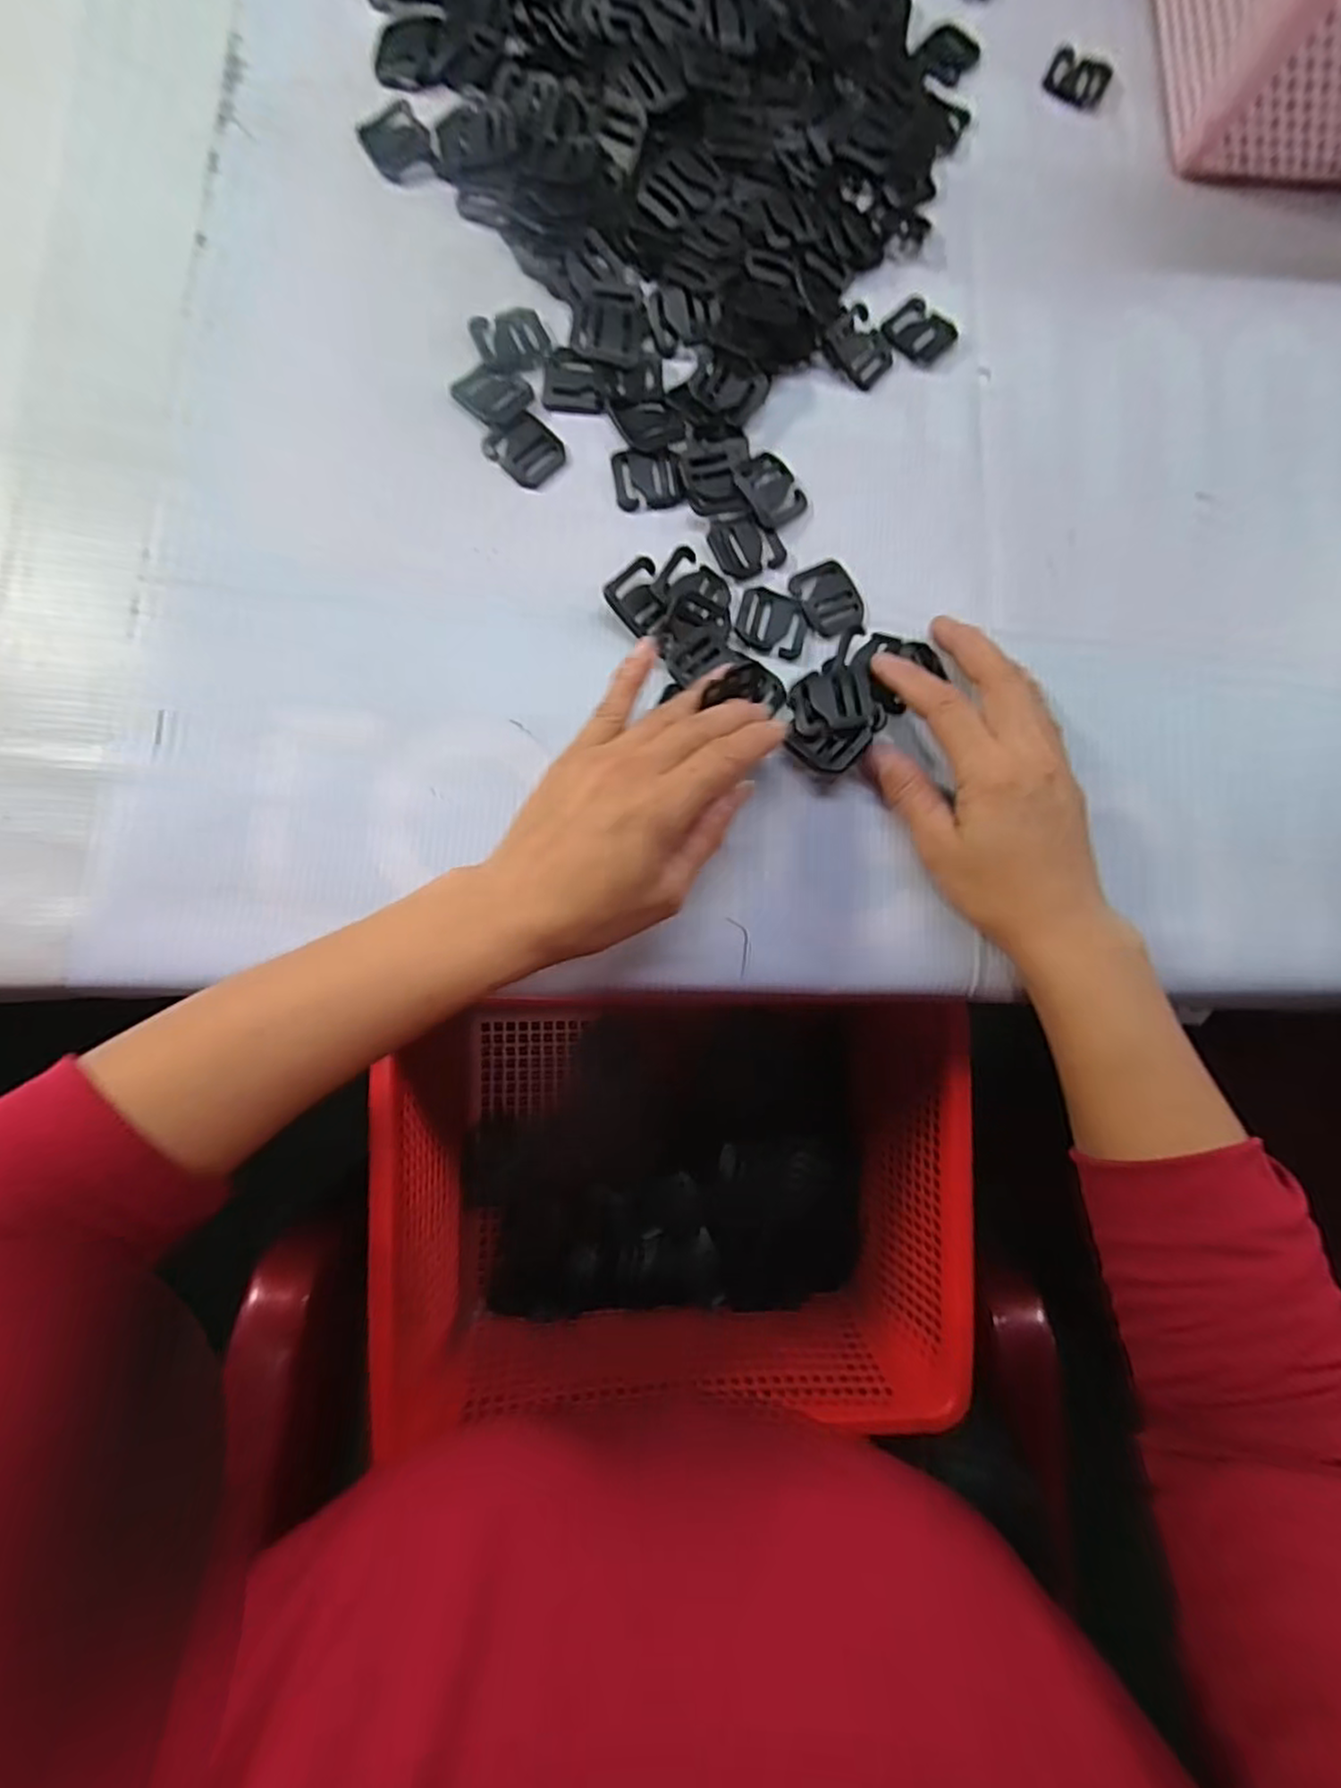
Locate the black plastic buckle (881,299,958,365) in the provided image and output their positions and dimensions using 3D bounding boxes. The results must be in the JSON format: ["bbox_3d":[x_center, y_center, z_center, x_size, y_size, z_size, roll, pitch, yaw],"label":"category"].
[{"bbox_3d":[0.131,-0.295,0.374,0.032,0.004,0.031,44,81,3],"label":"black plastic buckle"}]

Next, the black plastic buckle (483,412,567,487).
[{"bbox_3d":[-0.070,-0.217,0.346,0.035,0.004,0.030,40,81,2],"label":"black plastic buckle"}]

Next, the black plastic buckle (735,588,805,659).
[{"bbox_3d":[0.049,-0.131,0.343,0.033,0.005,0.029,15,81,-2],"label":"black plastic buckle"}]

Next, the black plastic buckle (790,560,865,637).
[{"bbox_3d":[0.078,-0.145,0.347,0.031,0.004,0.035,-31,85,-8],"label":"black plastic buckle"}]

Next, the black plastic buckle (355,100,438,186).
[{"bbox_3d":[-0.138,-0.381,0.361,0.030,0.005,0.037,-33,85,-8],"label":"black plastic buckle"}]

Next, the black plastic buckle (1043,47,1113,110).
[{"bbox_3d":[0.230,-0.462,0.402,0.035,0.005,0.030,25,81,0],"label":"black plastic buckle"}]

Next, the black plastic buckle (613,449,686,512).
[{"bbox_3d":[-0.011,-0.203,0.348,0.033,0.004,0.028,-6,82,-5],"label":"black plastic buckle"}]

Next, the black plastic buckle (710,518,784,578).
[{"bbox_3d":[0.038,-0.170,0.349,0.033,0.004,0.029,-20,84,-7],"label":"black plastic buckle"}]

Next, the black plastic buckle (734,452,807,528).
[{"bbox_3d":[0.049,-0.200,0.351,0.029,0.009,0.035,-38,86,-8],"label":"black plastic buckle"}]

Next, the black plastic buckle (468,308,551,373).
[{"bbox_3d":[-0.079,-0.275,0.353,0.035,0.004,0.032,-18,83,-7],"label":"black plastic buckle"}]

